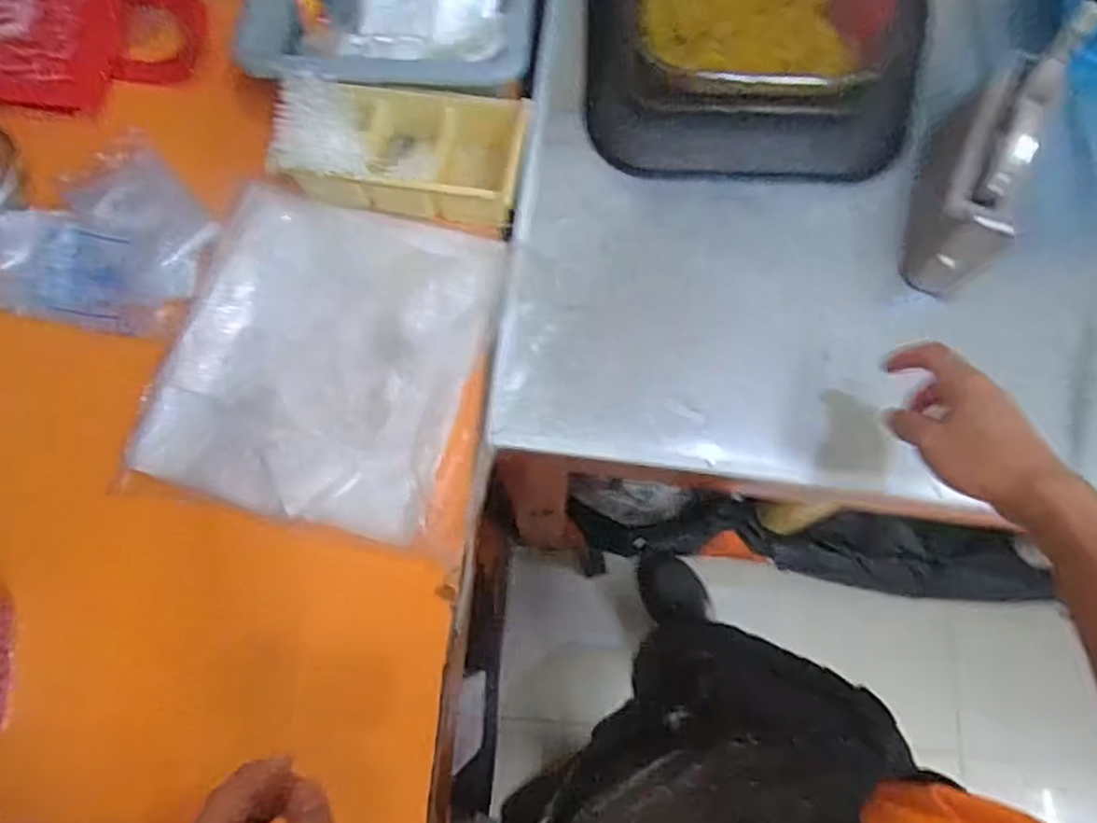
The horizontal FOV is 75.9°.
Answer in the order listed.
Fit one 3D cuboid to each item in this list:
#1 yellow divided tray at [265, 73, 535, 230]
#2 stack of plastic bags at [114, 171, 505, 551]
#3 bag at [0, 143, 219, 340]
[{"bbox_3d":[-0.140,-0.260,0.680,0.230,0.054,0.113,7,74,2],"label":"yellow divided tray"},{"bbox_3d":[-0.202,-0.052,0.656,0.302,0.023,0.301,11,75,4],"label":"stack of plastic bags"},{"bbox_3d":[-0.424,-0.173,0.679,0.182,0.026,0.188,14,75,4],"label":"bag"}]

